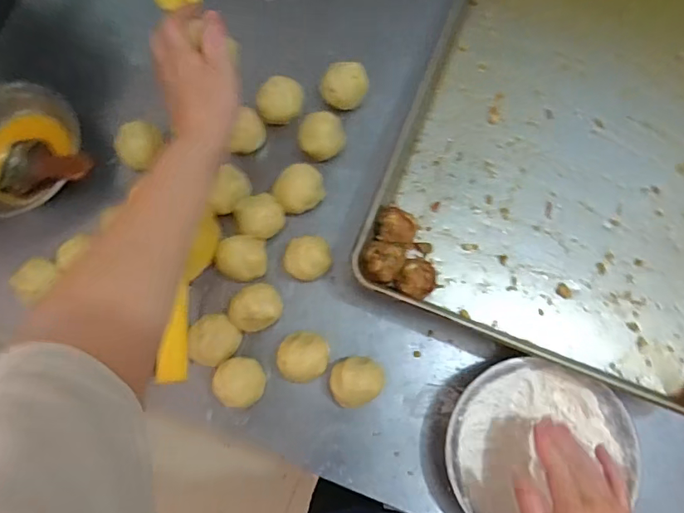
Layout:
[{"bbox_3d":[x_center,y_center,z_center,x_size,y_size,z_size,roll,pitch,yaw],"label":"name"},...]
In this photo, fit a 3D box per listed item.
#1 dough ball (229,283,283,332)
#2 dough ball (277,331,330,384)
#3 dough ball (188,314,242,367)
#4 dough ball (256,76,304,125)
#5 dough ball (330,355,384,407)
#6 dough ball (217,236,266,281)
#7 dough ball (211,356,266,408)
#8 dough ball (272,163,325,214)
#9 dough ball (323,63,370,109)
[{"bbox_3d":[-0.097,0.060,0.543,0.056,0.040,0.049,-37,81,-5],"label":"dough ball"},{"bbox_3d":[-0.042,0.113,0.537,0.054,0.040,0.054,0,80,1],"label":"dough ball"},{"bbox_3d":[-0.141,0.096,0.536,0.051,0.044,0.060,22,81,5],"label":"dough ball"},{"bbox_3d":[-0.075,-0.190,0.581,0.054,0.037,0.046,-10,80,-1],"label":"dough ball"},{"bbox_3d":[0.017,0.139,0.531,0.060,0.048,0.054,-19,80,-2],"label":"dough ball"},{"bbox_3d":[-0.117,0.003,0.547,0.053,0.045,0.052,0,80,1],"label":"dough ball"},{"bbox_3d":[-0.112,0.139,0.526,0.052,0.045,0.056,-27,80,-4],"label":"dough ball"},{"bbox_3d":[-0.050,-0.079,0.566,0.056,0.036,0.052,0,80,1],"label":"dough ball"},{"bbox_3d":[0.004,-0.209,0.583,0.053,0.036,0.051,0,80,1],"label":"dough ball"}]

